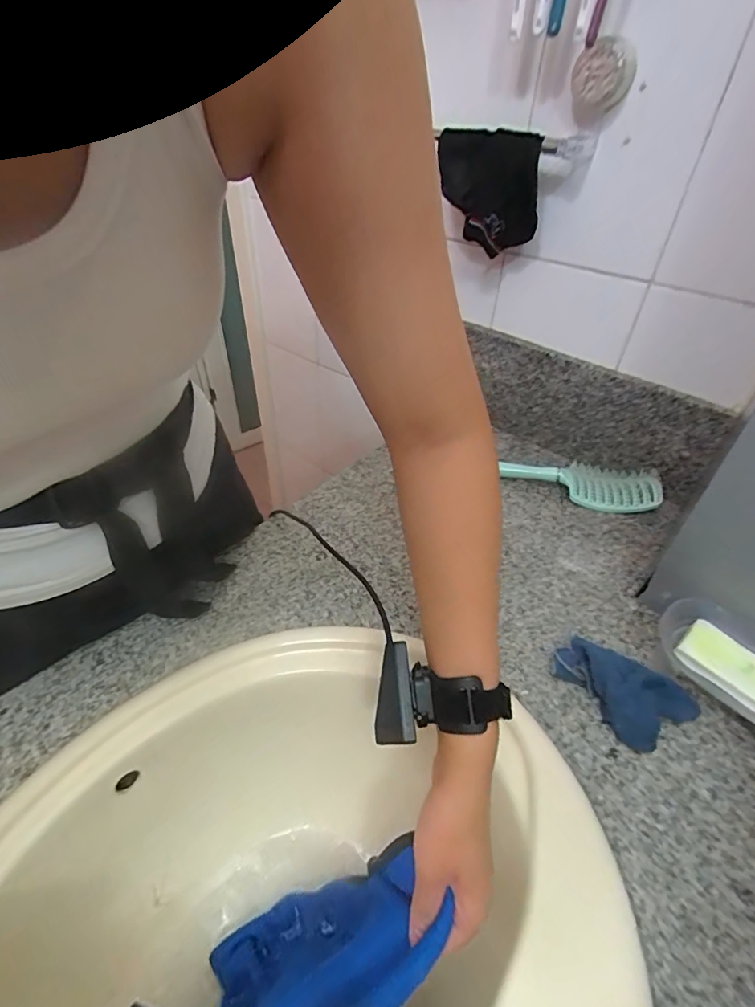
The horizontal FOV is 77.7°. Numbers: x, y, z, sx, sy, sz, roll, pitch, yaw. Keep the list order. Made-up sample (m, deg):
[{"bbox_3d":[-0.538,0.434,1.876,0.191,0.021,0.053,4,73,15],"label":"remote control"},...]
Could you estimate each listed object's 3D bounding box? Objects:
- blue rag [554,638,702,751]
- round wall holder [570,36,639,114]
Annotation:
[{"bbox_3d":[0.233,0.174,0.451,0.070,0.033,0.112,-25,49,-28],"label":"blue rag"},{"bbox_3d":[0.237,-0.449,0.491,0.060,0.055,0.040,17,39,12],"label":"round wall holder"}]

